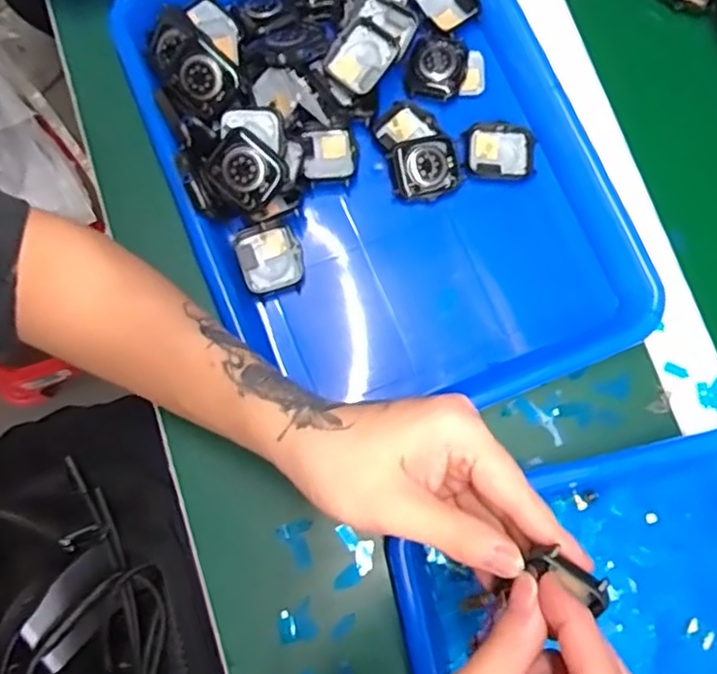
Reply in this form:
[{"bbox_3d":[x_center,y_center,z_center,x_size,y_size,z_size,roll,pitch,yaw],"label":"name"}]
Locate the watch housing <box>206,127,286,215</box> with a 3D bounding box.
[{"bbox_3d":[-0.067,-0.099,0.393,0.040,0.012,0.037,36,106,-10],"label":"watch housing"}]

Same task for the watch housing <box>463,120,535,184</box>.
[{"bbox_3d":[0.093,-0.121,0.433,0.045,0.011,0.038,-5,79,-2],"label":"watch housing"}]

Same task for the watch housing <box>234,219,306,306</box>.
[{"bbox_3d":[-0.055,-0.048,0.415,0.038,0.016,0.043,-18,79,-4],"label":"watch housing"}]

